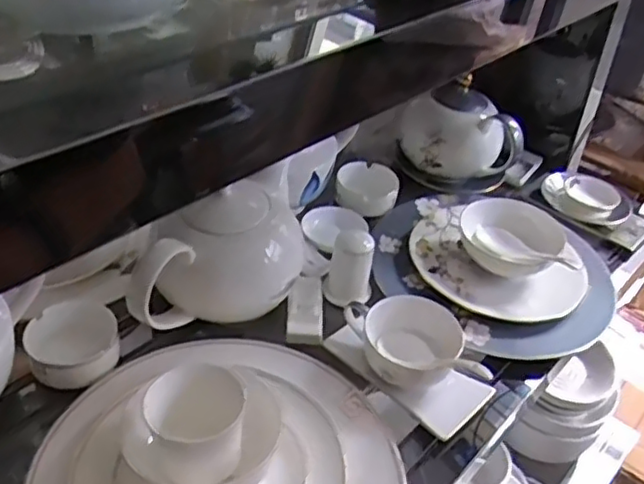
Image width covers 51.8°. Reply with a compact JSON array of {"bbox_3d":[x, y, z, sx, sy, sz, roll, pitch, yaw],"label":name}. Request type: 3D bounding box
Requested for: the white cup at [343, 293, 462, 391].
[{"bbox_3d":[0.069,0.089,0.585,0.105,0.047,0.084,21,40,16],"label":"white cup"}]

